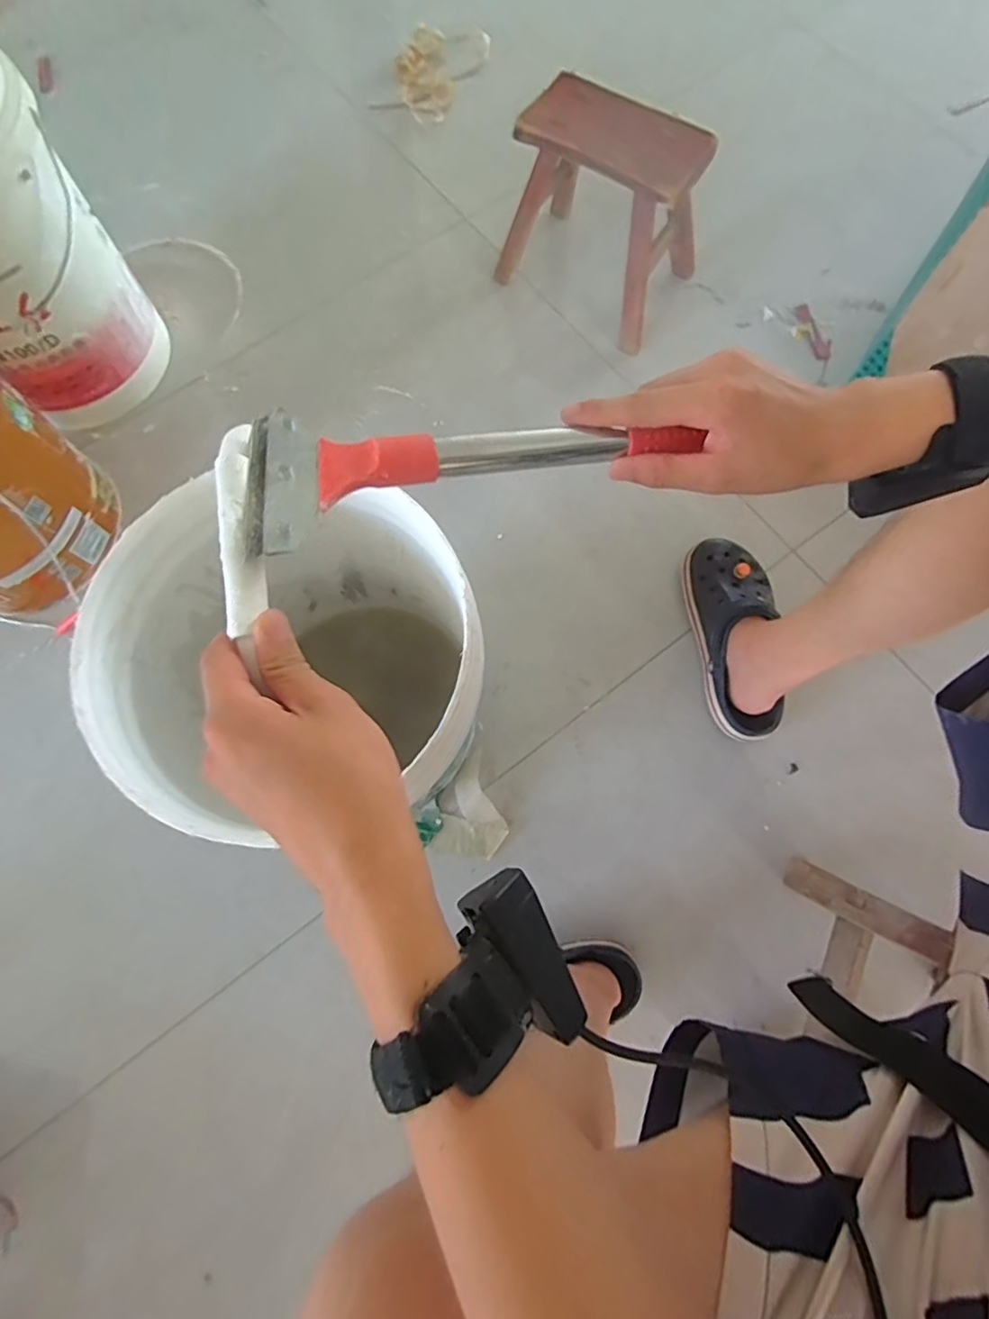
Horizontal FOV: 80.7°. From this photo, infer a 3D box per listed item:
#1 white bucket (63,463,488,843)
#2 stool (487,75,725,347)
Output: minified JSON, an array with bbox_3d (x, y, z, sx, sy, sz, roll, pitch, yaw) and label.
[{"bbox_3d":[-0.162,0.021,0.613,0.296,0.384,0.278,0,74,1],"label":"white bucket"},{"bbox_3d":[0.168,-0.669,0.874,0.283,0.232,0.186,33,78,10],"label":"stool"}]

